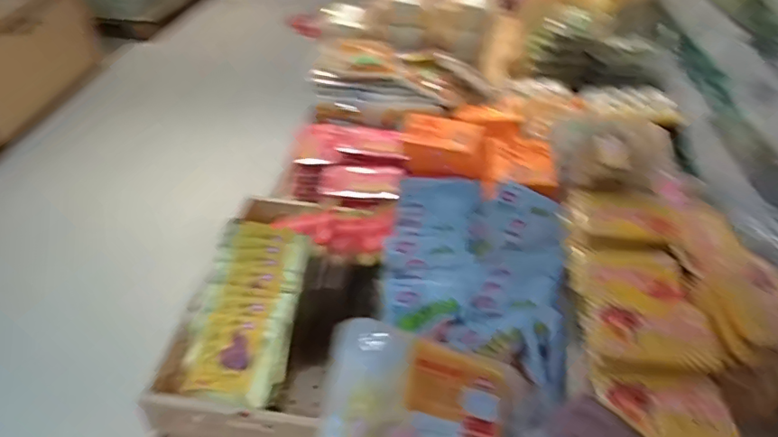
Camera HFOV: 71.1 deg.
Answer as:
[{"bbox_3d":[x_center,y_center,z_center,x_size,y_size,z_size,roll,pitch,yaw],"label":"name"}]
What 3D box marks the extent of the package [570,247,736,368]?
[{"bbox_3d":[0.450,0.164,0.981,0.200,0.049,0.257,0,41,-1],"label":"package"}]

